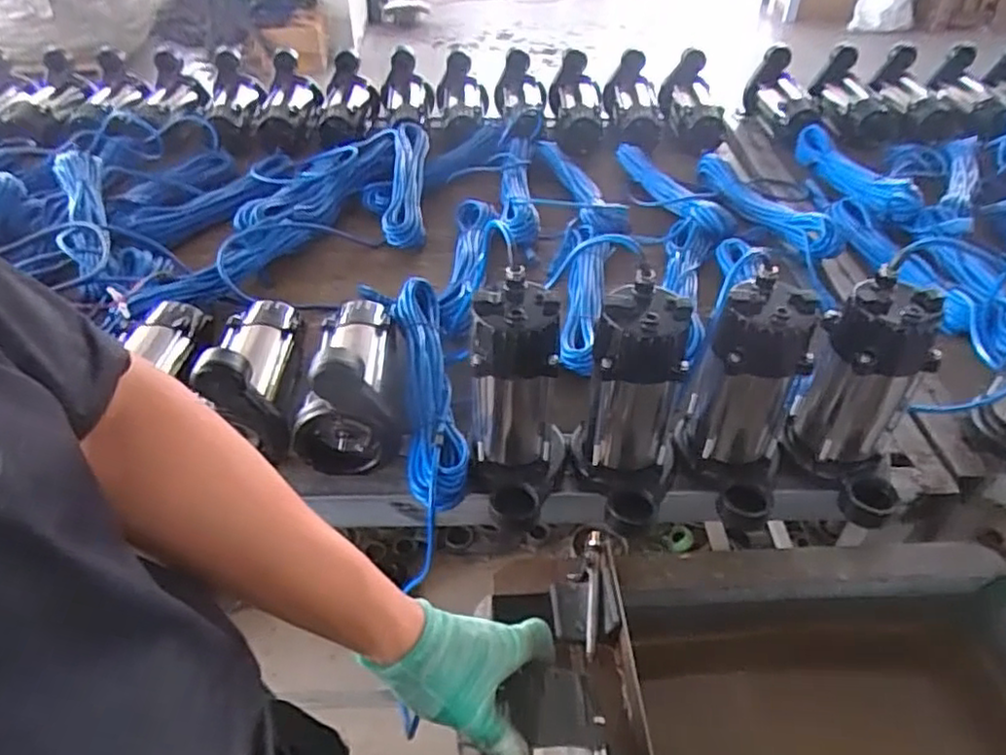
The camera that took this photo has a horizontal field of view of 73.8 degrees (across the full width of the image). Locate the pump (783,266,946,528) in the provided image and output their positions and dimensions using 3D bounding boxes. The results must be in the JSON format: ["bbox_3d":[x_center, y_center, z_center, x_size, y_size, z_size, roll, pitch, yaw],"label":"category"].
[{"bbox_3d":[0.389,0.027,0.713,0.130,0.230,0.114,27,48,26],"label":"pump"}]

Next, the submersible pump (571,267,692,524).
[{"bbox_3d":[0.131,0.034,0.693,0.111,0.219,0.143,8,42,9],"label":"submersible pump"}]

